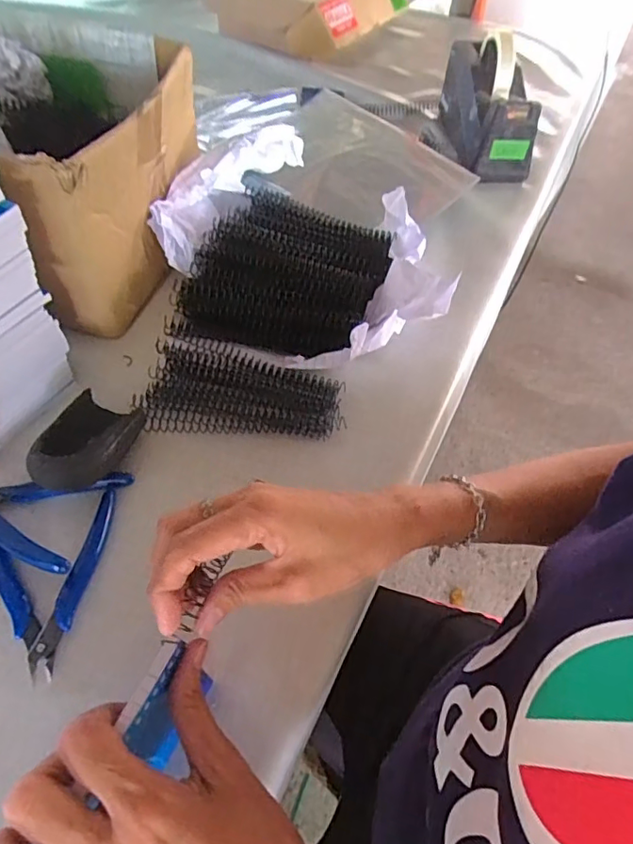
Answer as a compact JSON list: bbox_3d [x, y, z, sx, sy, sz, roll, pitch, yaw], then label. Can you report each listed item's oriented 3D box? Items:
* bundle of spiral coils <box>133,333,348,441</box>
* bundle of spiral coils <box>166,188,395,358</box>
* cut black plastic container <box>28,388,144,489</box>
[{"bbox_3d":[-0.061,-0.027,0.446,0.163,0.019,0.084,5,54,2],"label":"bundle of spiral coils"},{"bbox_3d":[-0.027,-0.143,0.509,0.170,0.056,0.197,15,54,9],"label":"bundle of spiral coils"},{"bbox_3d":[-0.168,0.013,0.397,0.056,0.038,0.086,11,54,6],"label":"cut black plastic container"}]

